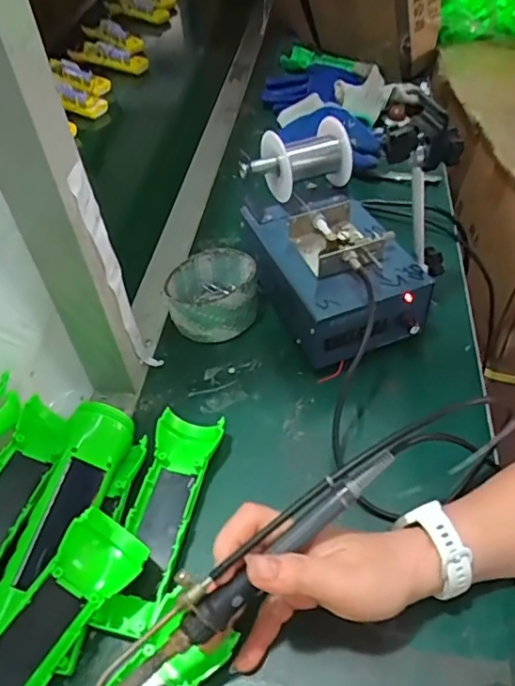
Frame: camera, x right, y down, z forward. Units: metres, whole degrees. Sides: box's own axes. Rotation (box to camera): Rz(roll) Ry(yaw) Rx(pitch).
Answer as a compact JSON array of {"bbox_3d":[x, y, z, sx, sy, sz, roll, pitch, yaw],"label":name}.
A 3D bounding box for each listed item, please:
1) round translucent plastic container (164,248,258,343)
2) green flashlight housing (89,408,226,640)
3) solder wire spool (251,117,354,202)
[{"bbox_3d":[-0.042,-0.046,0.538,0.083,0.051,0.079,-3,47,3],"label":"round translucent plastic container"},{"bbox_3d":[-0.070,0.120,0.397,0.049,0.035,0.160,12,46,9],"label":"green flashlight housing"},{"bbox_3d":[0.044,-0.178,0.540,0.080,0.057,0.064,-17,49,-19],"label":"solder wire spool"}]

